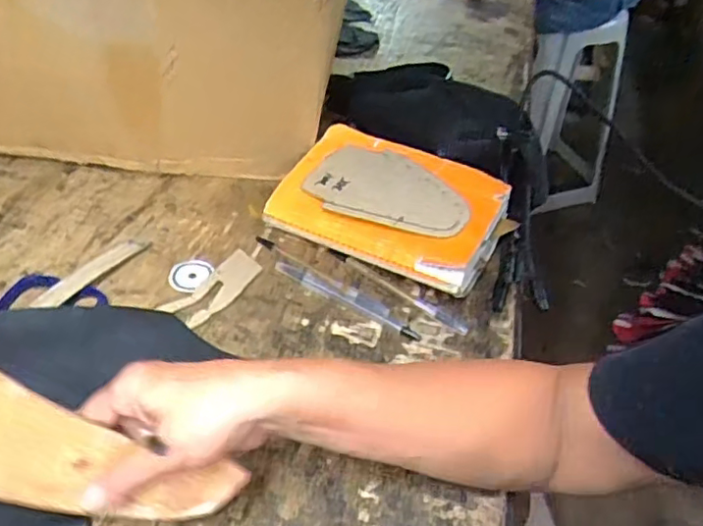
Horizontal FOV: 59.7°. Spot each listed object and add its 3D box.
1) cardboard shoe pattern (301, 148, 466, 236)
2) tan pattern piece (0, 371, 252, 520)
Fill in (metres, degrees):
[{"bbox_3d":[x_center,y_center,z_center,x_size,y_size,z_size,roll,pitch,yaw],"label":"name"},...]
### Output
[{"bbox_3d":[0.035,-0.071,0.574,0.153,0.009,0.093,19,52,17],"label":"cardboard shoe pattern"},{"bbox_3d":[-0.153,0.105,0.323,0.181,0.007,0.060,26,79,-11],"label":"tan pattern piece"}]

